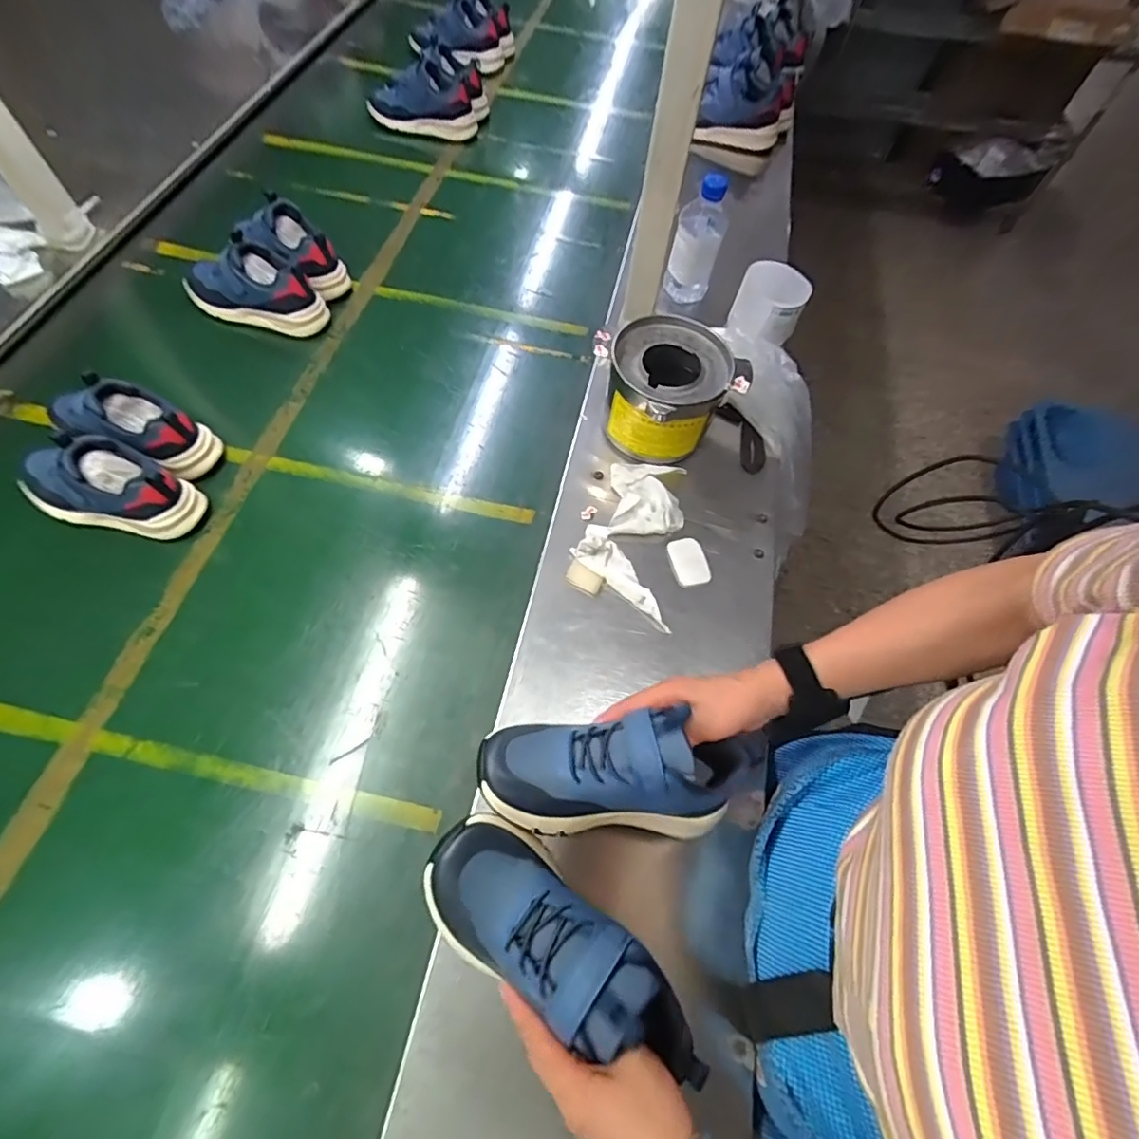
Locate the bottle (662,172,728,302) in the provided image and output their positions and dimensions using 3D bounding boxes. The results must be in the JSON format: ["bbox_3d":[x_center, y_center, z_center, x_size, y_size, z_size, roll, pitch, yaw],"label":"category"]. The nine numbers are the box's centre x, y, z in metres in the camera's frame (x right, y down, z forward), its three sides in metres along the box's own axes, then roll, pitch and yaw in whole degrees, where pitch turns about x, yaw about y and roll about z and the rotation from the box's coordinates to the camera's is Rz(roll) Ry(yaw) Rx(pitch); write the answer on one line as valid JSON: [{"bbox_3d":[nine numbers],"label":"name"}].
[{"bbox_3d":[0.187,-0.481,0.798,0.069,0.180,0.068,14,63,4],"label":"bottle"}]

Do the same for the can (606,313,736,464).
[{"bbox_3d":[0.114,-0.213,0.667,0.133,0.110,0.147,18,63,4],"label":"can"}]

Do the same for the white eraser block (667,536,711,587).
[{"bbox_3d":[0.139,-0.010,0.628,0.039,0.006,0.062,-8,63,-8],"label":"white eraser block"}]

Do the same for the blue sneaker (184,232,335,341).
[{"bbox_3d":[-0.446,-0.397,0.750,0.203,0.106,0.070,11,63,2],"label":"blue sneaker"}]

